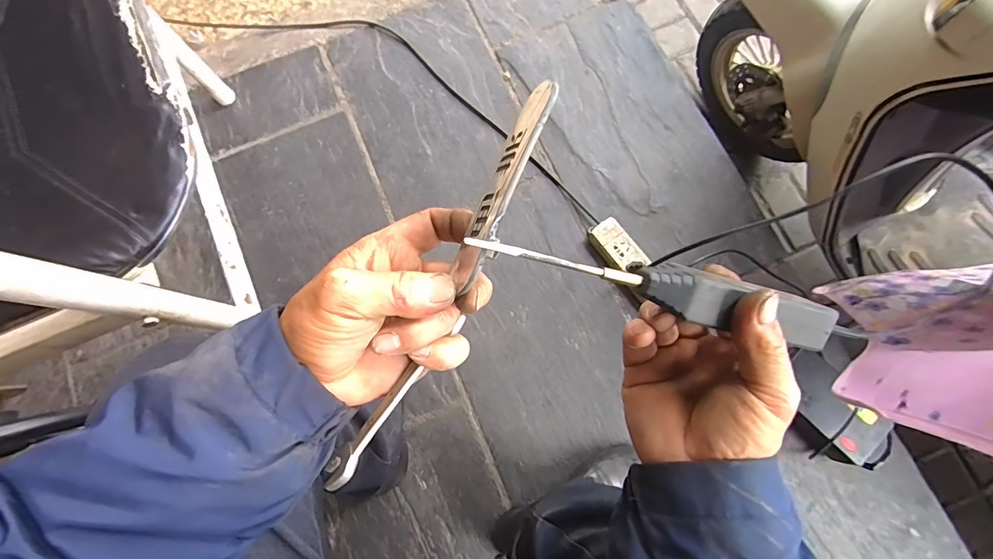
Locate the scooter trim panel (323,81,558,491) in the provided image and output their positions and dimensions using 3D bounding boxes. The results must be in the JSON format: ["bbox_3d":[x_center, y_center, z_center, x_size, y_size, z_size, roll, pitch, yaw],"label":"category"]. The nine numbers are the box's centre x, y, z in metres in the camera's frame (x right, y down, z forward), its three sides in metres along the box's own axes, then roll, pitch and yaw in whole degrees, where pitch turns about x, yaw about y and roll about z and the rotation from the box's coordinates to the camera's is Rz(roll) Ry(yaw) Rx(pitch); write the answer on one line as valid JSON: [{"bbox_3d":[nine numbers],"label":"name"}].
[{"bbox_3d":[-0.025,0.006,0.229,0.022,0.030,0.234,29,97,8],"label":"scooter trim panel"}]

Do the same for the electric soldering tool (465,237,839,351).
[{"bbox_3d":[0.090,0.005,0.228,0.210,0.017,0.025,13,78,-9],"label":"electric soldering tool"}]

